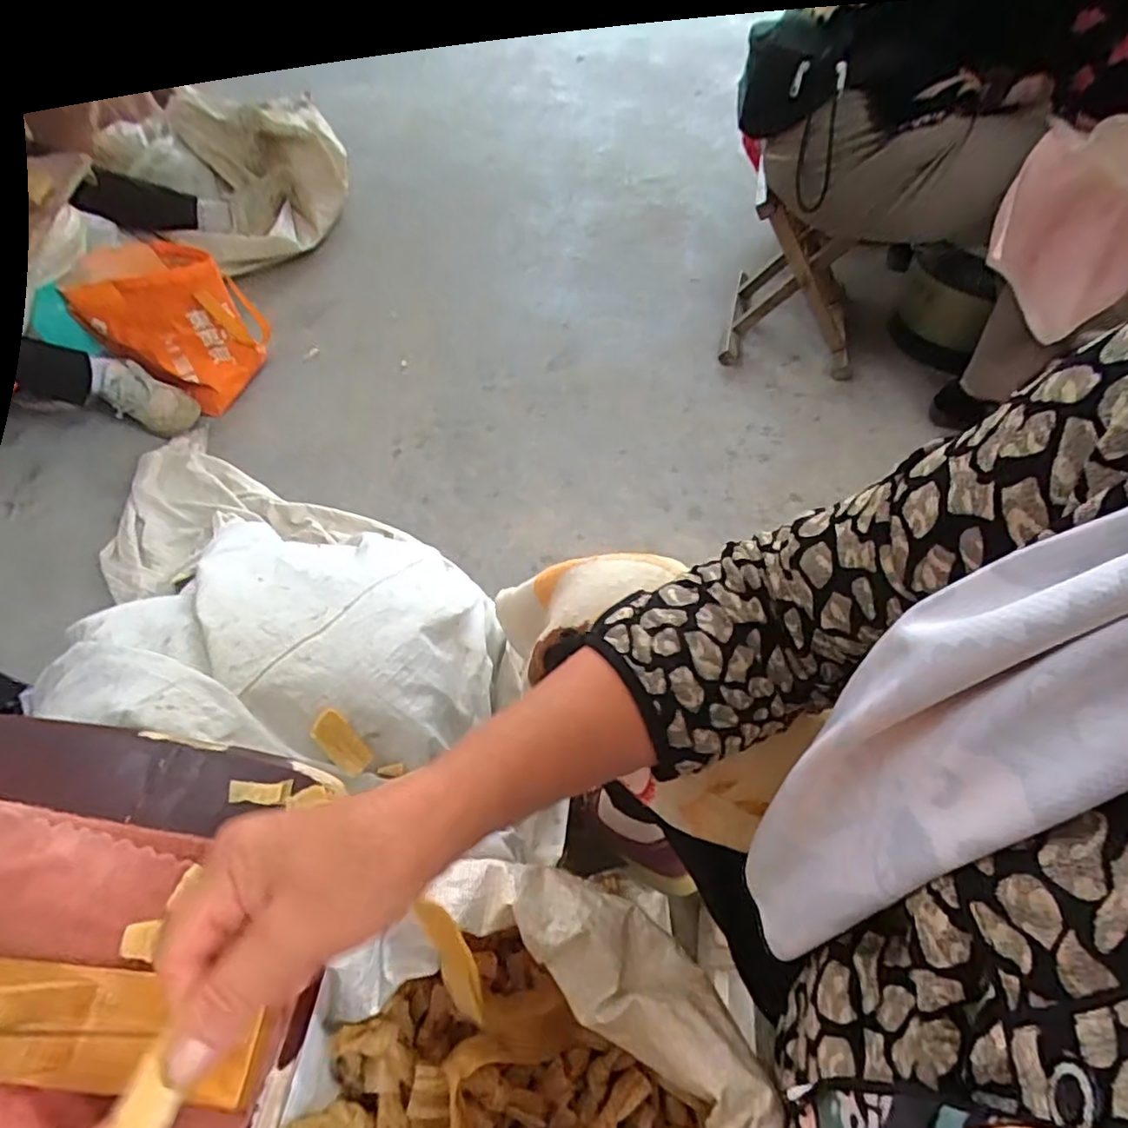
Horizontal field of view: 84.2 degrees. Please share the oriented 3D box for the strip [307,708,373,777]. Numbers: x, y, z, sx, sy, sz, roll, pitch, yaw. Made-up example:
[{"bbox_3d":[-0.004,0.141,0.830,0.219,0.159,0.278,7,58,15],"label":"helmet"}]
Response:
[{"bbox_3d":[-0.195,0.157,0.547,0.029,0.004,0.060,-40,101,-23],"label":"strip"}]

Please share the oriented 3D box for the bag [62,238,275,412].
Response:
[{"bbox_3d":[-0.760,-0.467,1.208,0.322,0.246,0.189,17,57,14],"label":"bag"}]

